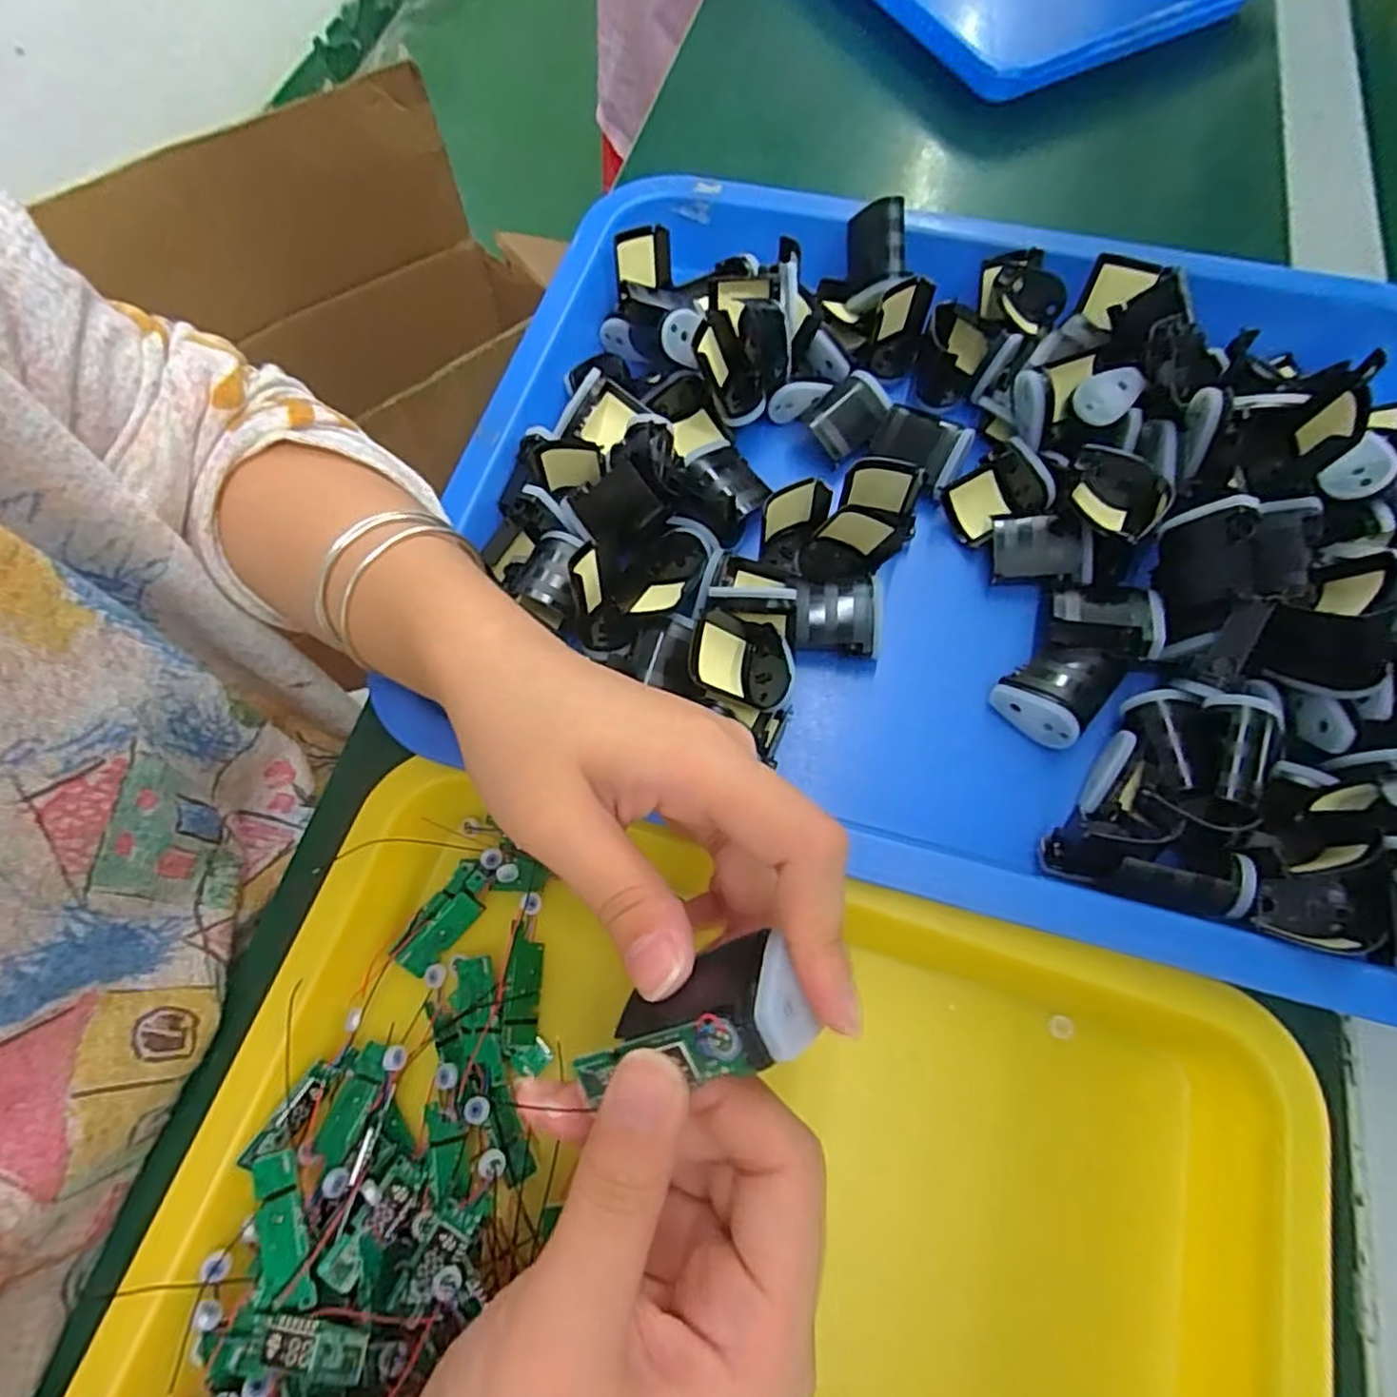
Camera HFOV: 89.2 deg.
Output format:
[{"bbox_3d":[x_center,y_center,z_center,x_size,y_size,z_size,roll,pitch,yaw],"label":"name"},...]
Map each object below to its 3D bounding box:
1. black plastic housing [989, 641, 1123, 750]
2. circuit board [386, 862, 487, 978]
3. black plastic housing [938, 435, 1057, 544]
[{"bbox_3d":[0.147,-0.004,0.293,0.035,0.029,0.041,41,74,16],"label":"black plastic housing"},{"bbox_3d":[-0.094,0.082,0.262,0.017,0.004,0.043,31,72,13],"label":"circuit board"},{"bbox_3d":[0.137,-0.094,0.325,0.044,0.015,0.033,-34,96,18],"label":"black plastic housing"}]

